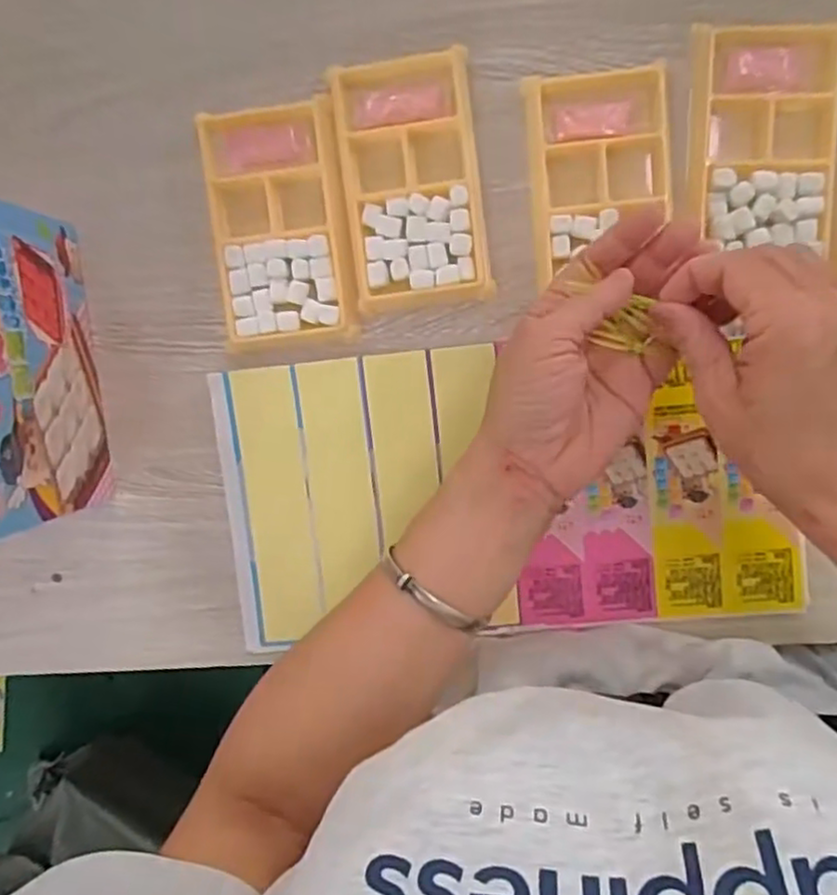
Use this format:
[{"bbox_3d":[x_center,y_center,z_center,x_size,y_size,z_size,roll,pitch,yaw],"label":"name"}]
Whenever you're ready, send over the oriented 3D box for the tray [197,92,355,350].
[{"bbox_3d":[-0.079,-0.128,0.397,0.076,0.014,0.134,-7,95,6],"label":"tray"}]

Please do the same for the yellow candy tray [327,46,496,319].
[{"bbox_3d":[-0.003,-0.148,0.391,0.076,0.013,0.136,-7,95,6],"label":"yellow candy tray"}]

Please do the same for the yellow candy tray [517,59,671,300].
[{"bbox_3d":[0.100,-0.152,0.383,0.075,0.012,0.108,-5,95,6],"label":"yellow candy tray"}]

